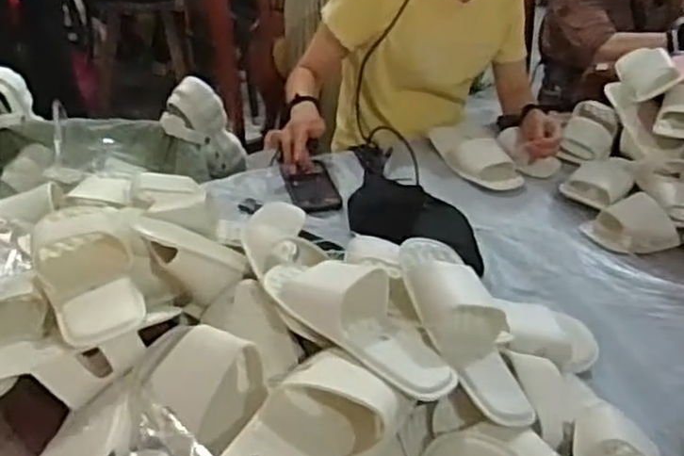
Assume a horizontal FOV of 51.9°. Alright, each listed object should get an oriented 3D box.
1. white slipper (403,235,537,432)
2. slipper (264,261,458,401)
[{"bbox_3d":[0.131,0.116,0.778,0.102,0.073,0.230,-6,52,-23],"label":"white slipper"},{"bbox_3d":[0.021,0.090,0.727,0.230,0.056,0.101,35,42,18],"label":"slipper"}]

